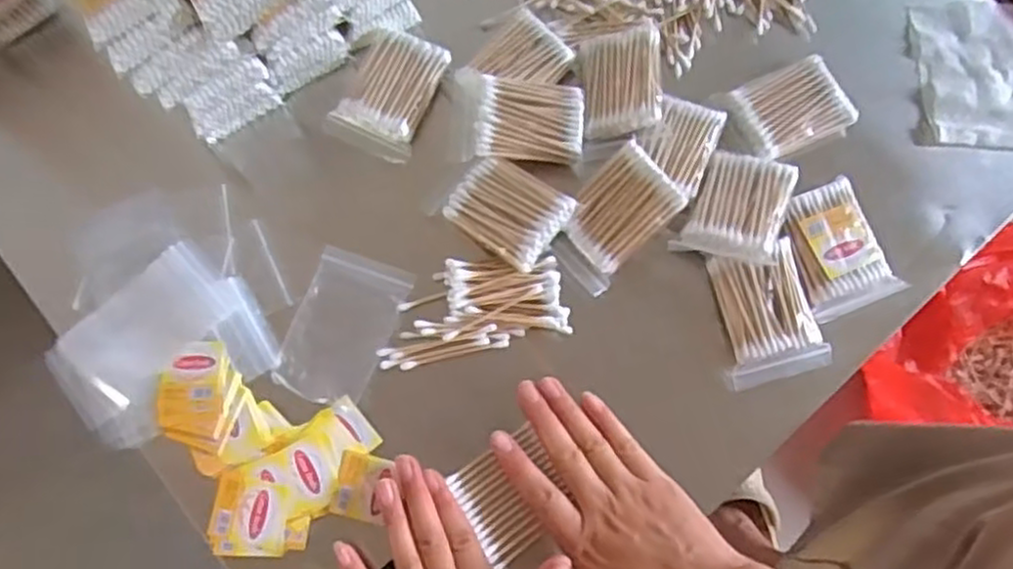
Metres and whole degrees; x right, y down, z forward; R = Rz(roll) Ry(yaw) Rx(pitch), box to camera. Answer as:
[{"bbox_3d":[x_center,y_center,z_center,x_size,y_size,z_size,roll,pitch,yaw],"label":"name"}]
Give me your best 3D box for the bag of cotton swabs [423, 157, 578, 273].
[{"bbox_3d":[-0.004,-0.052,0.502,0.086,0.021,0.056,35,77,11],"label":"bag of cotton swabs"}]

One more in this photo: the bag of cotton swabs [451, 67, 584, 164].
[{"bbox_3d":[0.008,-0.113,0.521,0.086,0.026,0.060,5,82,-11],"label":"bag of cotton swabs"}]

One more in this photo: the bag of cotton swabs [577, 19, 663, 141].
[{"bbox_3d":[0.080,-0.143,0.526,0.054,0.021,0.081,-4,73,0],"label":"bag of cotton swabs"}]

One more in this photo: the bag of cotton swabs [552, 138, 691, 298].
[{"bbox_3d":[0.071,-0.044,0.499,0.056,0.015,0.089,43,99,7],"label":"bag of cotton swabs"}]

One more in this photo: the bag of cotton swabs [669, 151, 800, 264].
[{"bbox_3d":[0.152,-0.052,0.493,0.061,0.021,0.080,19,74,6],"label":"bag of cotton swabs"}]

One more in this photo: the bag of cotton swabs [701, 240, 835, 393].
[{"bbox_3d":[0.170,0.018,0.485,0.062,0.020,0.085,-11,73,-2],"label":"bag of cotton swabs"}]

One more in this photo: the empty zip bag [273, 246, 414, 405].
[{"bbox_3d":[-0.109,0.028,0.496,0.063,0.006,0.098,22,75,7],"label":"empty zip bag"}]

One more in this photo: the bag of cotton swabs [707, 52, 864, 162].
[{"bbox_3d":[0.196,-0.120,0.531,0.083,0.025,0.058,-23,74,-6],"label":"bag of cotton swabs"}]

